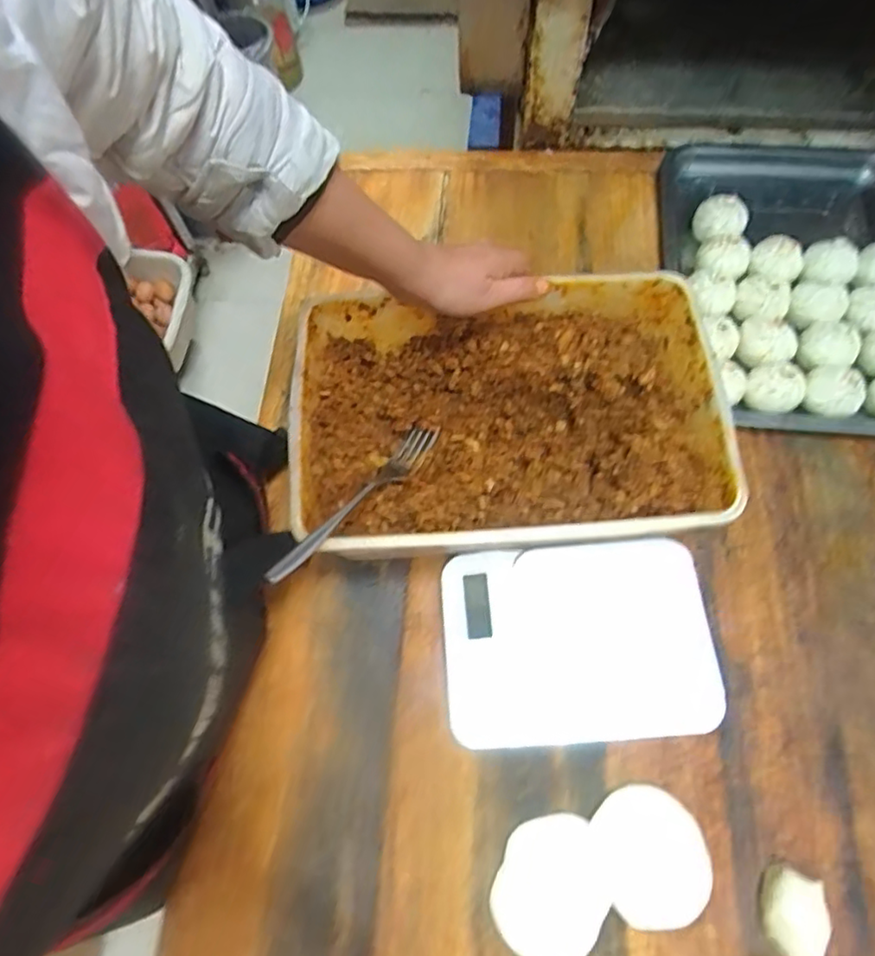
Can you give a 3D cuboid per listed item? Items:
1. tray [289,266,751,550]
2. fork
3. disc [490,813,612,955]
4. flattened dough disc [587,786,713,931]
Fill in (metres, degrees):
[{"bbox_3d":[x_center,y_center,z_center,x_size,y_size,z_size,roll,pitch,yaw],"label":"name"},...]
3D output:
[{"bbox_3d":[0.053,-0.044,0.512,0.322,0.085,0.216,-5,69,1],"label":"tray"},{"bbox_3d":[-0.058,0.016,0.465,0.026,0.020,0.191,31,47,14],"label":"fork"},{"bbox_3d":[0.082,0.288,0.435,0.075,0.004,0.091,20,71,10],"label":"disc"},{"bbox_3d":[0.151,0.269,0.438,0.080,0.006,0.085,-1,69,3],"label":"flattened dough disc"}]

